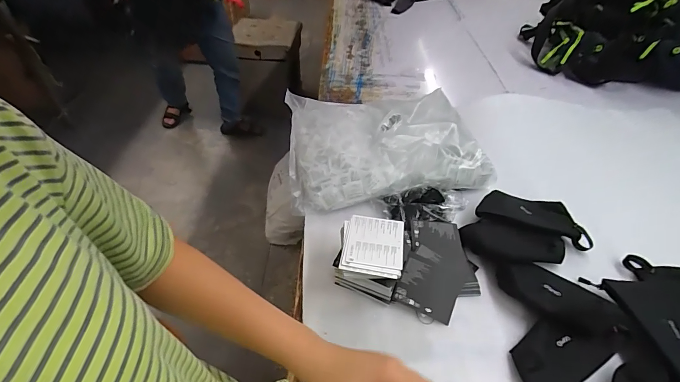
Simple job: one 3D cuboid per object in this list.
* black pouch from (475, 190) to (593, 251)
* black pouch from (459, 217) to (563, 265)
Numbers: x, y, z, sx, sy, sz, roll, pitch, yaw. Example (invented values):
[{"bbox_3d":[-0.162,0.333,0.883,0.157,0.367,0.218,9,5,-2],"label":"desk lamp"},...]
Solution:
[{"bbox_3d":[0.387,0.046,0.728,0.215,0.040,0.096,11,45,10],"label":"black pouch"},{"bbox_3d":[0.328,0.100,0.677,0.187,0.031,0.081,9,45,8],"label":"black pouch"}]

